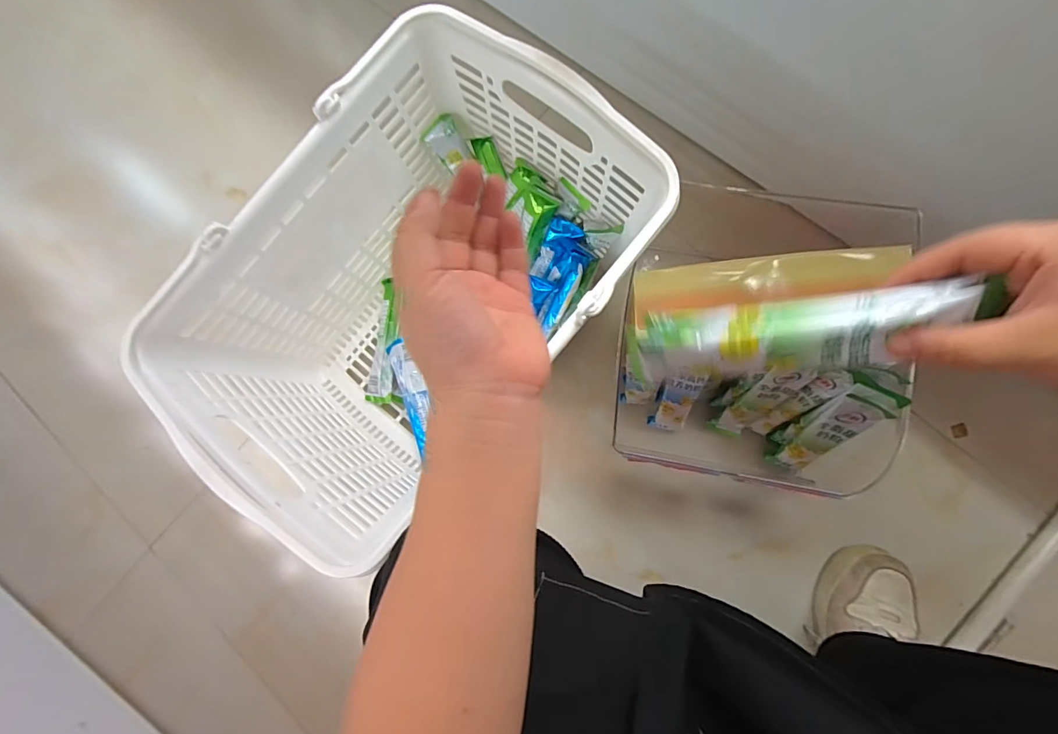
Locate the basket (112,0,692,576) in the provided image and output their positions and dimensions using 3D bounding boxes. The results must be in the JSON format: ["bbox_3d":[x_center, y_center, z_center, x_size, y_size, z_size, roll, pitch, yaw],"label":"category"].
[{"bbox_3d":[-0.104,-0.068,0.479,0.301,0.216,0.447,39,88,9],"label":"basket"}]

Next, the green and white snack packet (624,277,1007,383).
[{"bbox_3d":[0.141,-0.018,0.248,0.167,0.023,0.040,-8,82,25],"label":"green and white snack packet"}]

